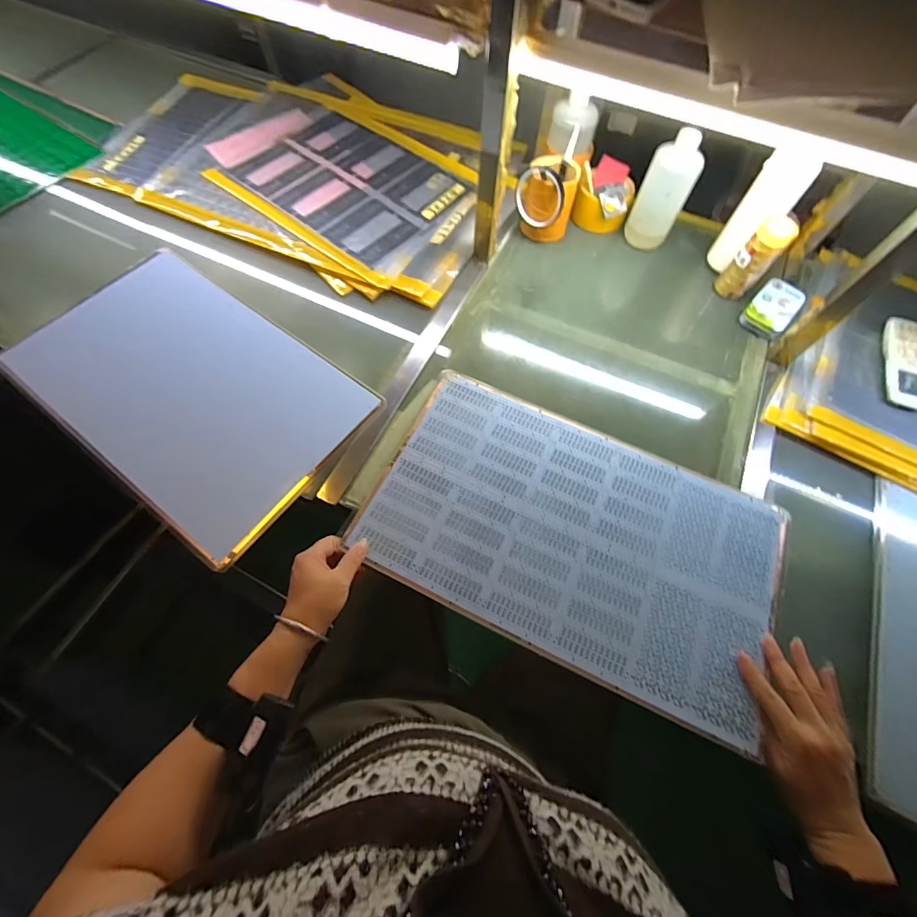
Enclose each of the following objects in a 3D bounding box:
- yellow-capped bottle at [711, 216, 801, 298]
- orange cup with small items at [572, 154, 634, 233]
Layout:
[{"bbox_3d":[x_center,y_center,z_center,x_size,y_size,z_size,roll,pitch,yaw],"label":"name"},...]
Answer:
[{"bbox_3d":[0.459,-0.308,0.642,0.051,0.116,0.047,38,70,13],"label":"yellow-capped bottle"},{"bbox_3d":[0.257,-0.461,0.721,0.092,0.076,0.094,1,66,-2],"label":"orange cup with small items"}]

